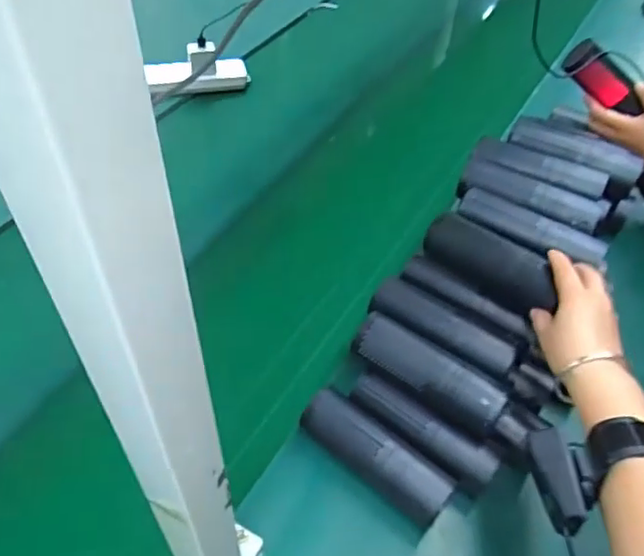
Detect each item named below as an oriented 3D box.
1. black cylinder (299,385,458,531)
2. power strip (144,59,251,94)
[{"bbox_3d":[0.053,0.176,0.605,0.161,0.061,0.047,33,55,23],"label":"black cylinder"},{"bbox_3d":[-0.213,-0.348,1.051,0.186,0.033,0.054,-15,51,-31],"label":"power strip"}]

